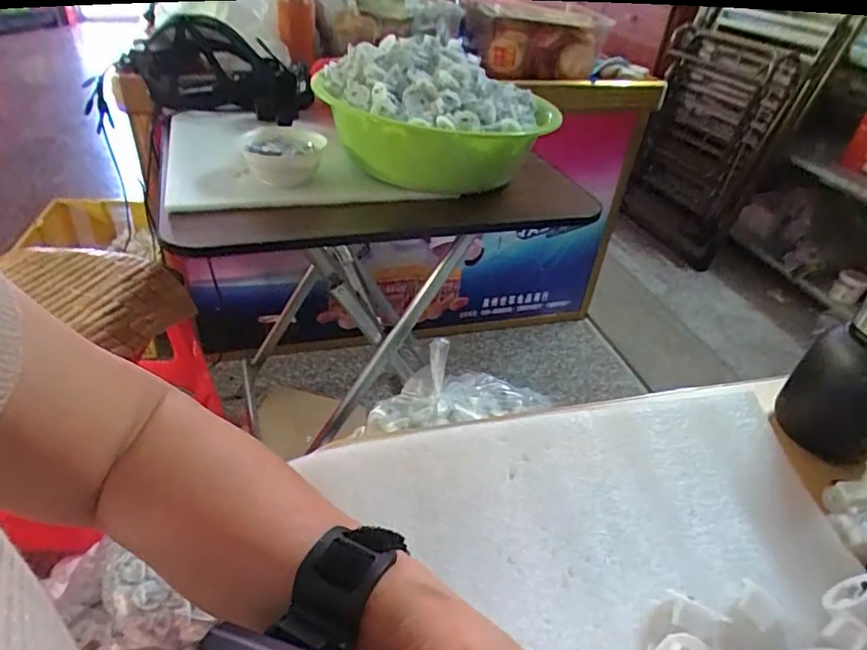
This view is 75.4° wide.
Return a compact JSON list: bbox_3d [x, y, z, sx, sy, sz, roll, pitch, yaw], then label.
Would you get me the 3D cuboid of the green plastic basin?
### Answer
[{"bbox_3d":[0.012,-0.290,0.770,0.264,0.133,0.276,-19,44,-27],"label":"green plastic basin"}]

